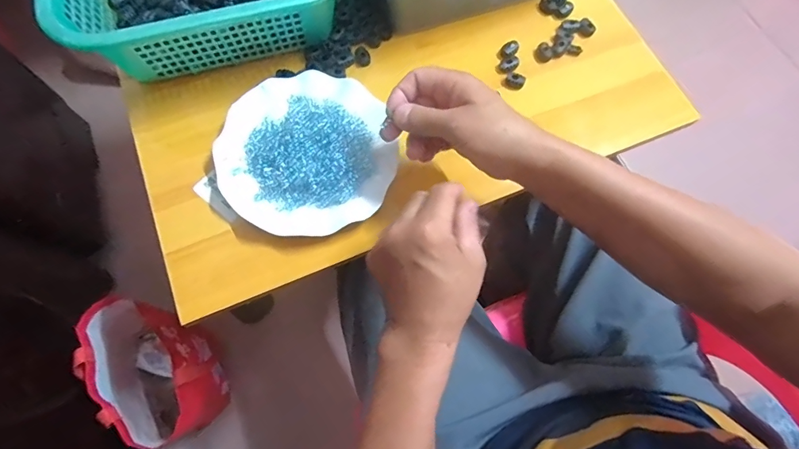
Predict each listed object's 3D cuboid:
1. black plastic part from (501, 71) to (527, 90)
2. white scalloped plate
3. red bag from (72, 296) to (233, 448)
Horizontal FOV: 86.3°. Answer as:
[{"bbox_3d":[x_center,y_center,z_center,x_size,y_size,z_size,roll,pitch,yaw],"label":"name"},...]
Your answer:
[{"bbox_3d":[0.133,-0.167,0.496,0.025,0.013,0.014,24,71,7],"label":"black plastic part"},{"bbox_3d":[-0.097,-0.075,0.449,0.176,0.034,0.178,0,70,-1],"label":"white scalloped plate"},{"bbox_3d":[-0.416,0.241,0.746,0.139,0.212,0.260,-27,73,-11],"label":"red bag"}]

